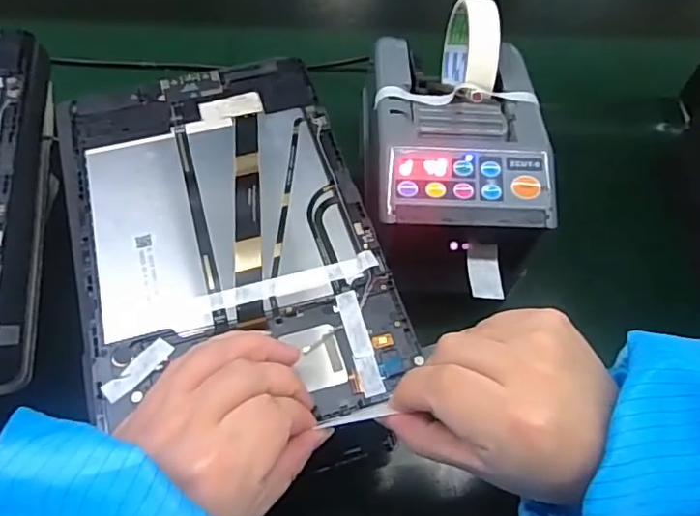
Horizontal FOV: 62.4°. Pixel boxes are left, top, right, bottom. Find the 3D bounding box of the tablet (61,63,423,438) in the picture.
[{"bbox_3d":[-0.070,-0.018,0.315,0.151,0.007,0.229,-14,60,-12],"label":"tablet"}]

